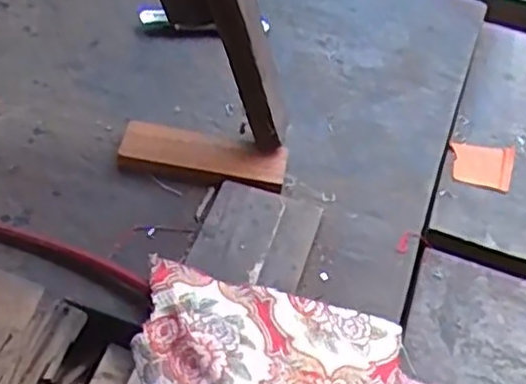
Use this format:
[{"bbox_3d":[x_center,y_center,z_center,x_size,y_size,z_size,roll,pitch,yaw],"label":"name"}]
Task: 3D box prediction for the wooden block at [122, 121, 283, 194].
[{"bbox_3d":[-0.062,-0.037,0.740,0.168,0.016,0.052,9,49,2],"label":"wooden block"}]

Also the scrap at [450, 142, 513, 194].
[{"bbox_3d":[0.245,-0.031,0.797,0.067,0.004,0.067,14,50,7],"label":"scrap"}]

